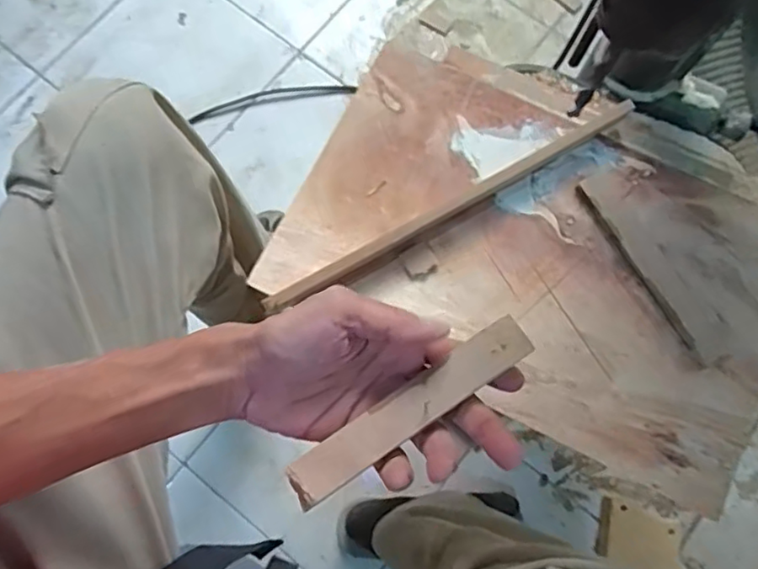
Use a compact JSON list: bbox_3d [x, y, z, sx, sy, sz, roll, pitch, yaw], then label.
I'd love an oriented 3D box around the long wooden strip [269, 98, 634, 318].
[{"bbox_3d":[0.061,-0.061,0.466,0.330,0.031,0.010,-30,79,-7],"label":"long wooden strip"}]

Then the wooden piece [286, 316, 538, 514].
[{"bbox_3d":[0.017,0.064,0.309,0.143,0.010,0.023,-34,79,-8],"label":"wooden piece"}]

